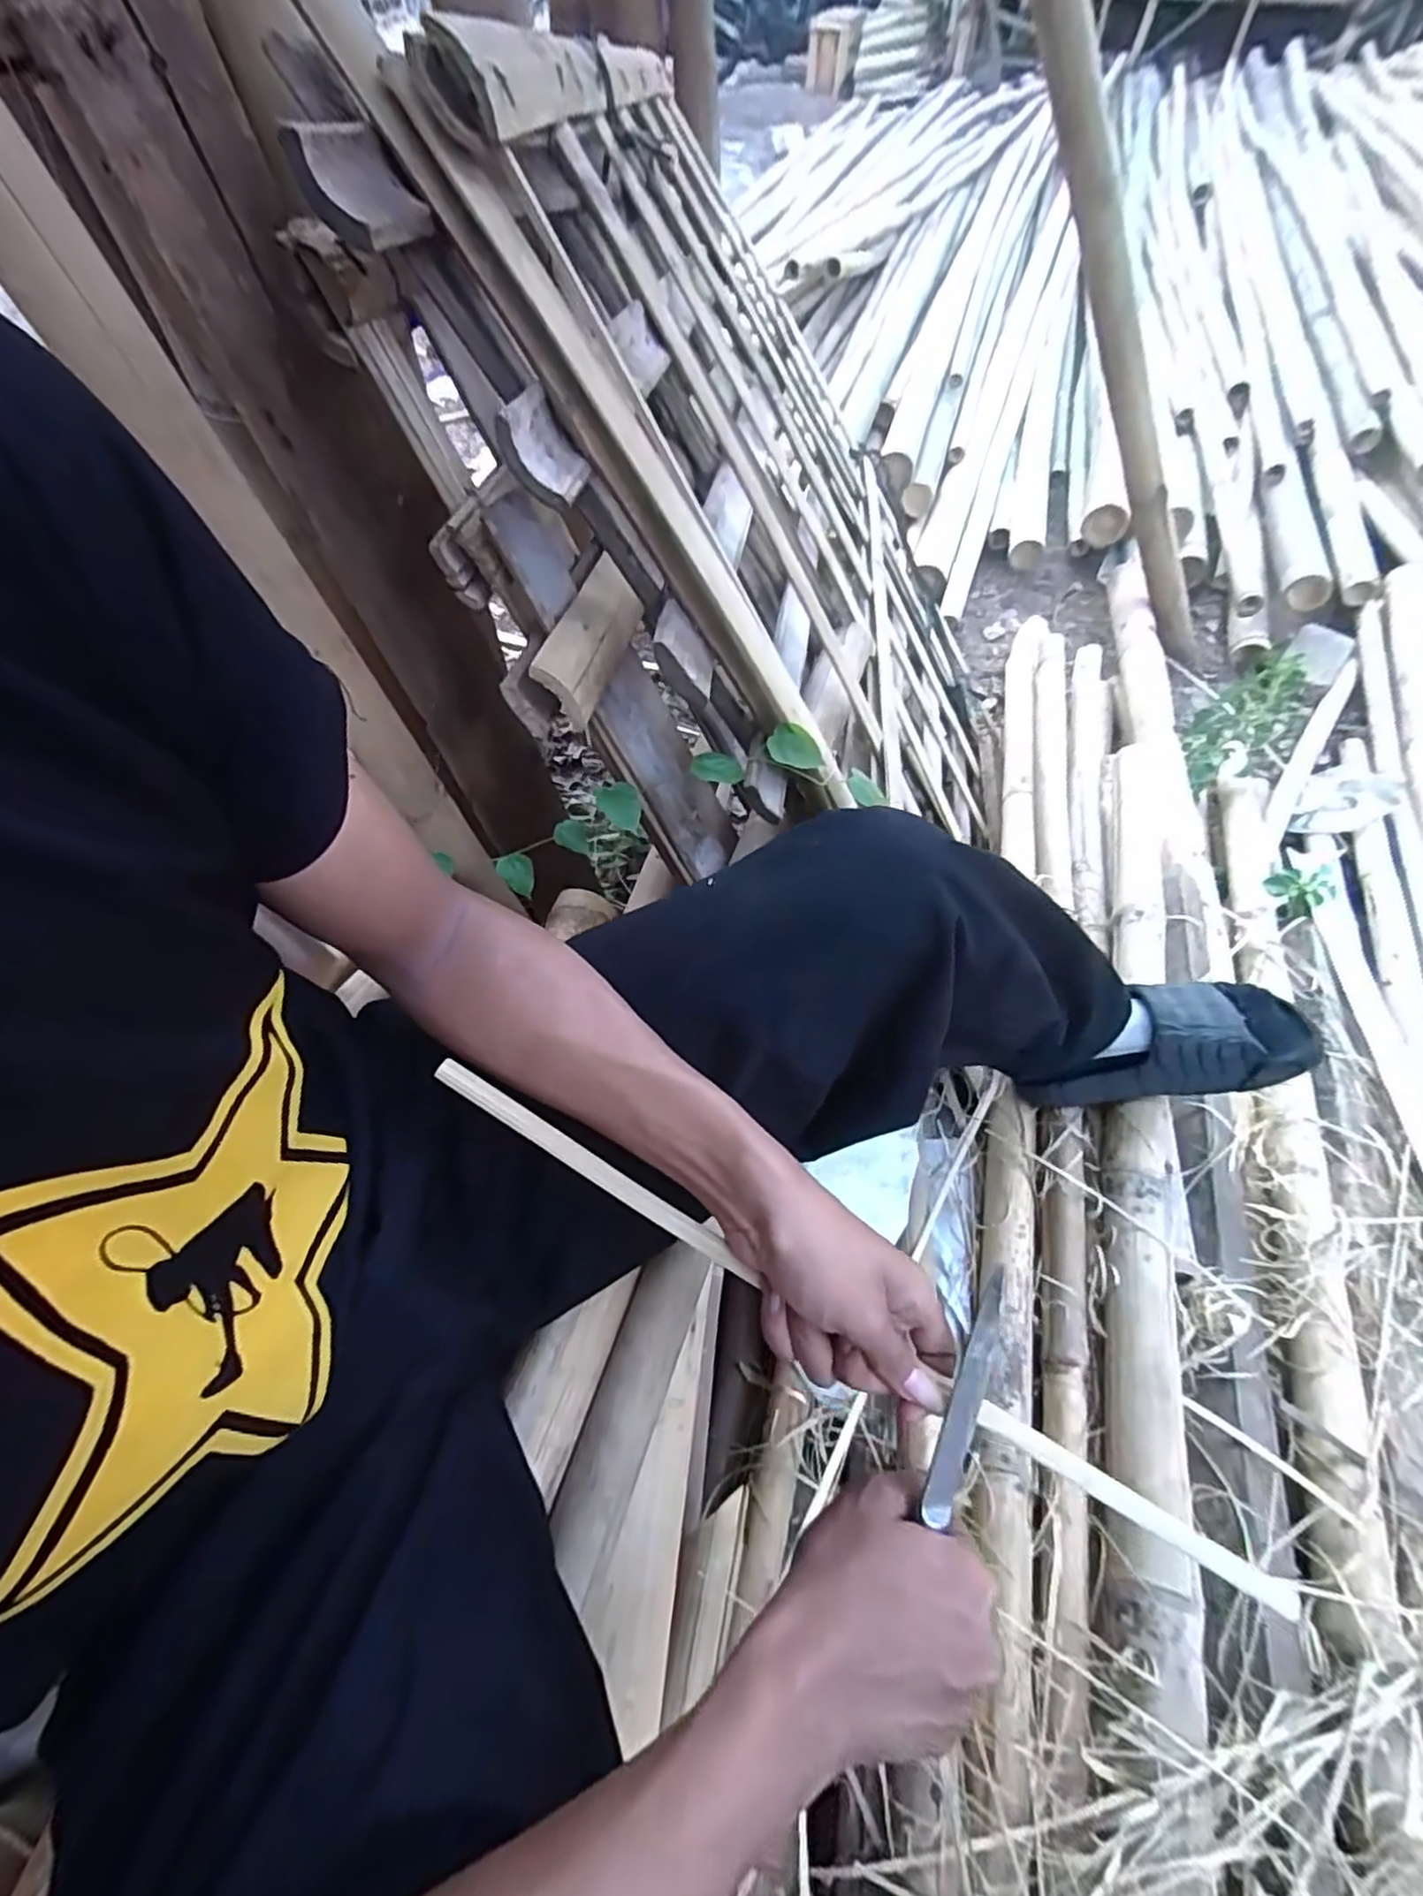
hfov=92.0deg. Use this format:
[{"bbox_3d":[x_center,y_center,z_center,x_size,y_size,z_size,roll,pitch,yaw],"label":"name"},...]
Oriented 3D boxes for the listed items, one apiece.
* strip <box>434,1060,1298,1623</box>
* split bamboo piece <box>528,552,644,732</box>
[{"bbox_3d":[0.058,0.178,0.332,0.456,0.011,0.014,30,63,7],"label":"strip"},{"bbox_3d":[-0.084,-0.212,0.478,0.034,0.049,0.142,11,59,8],"label":"split bamboo piece"}]

